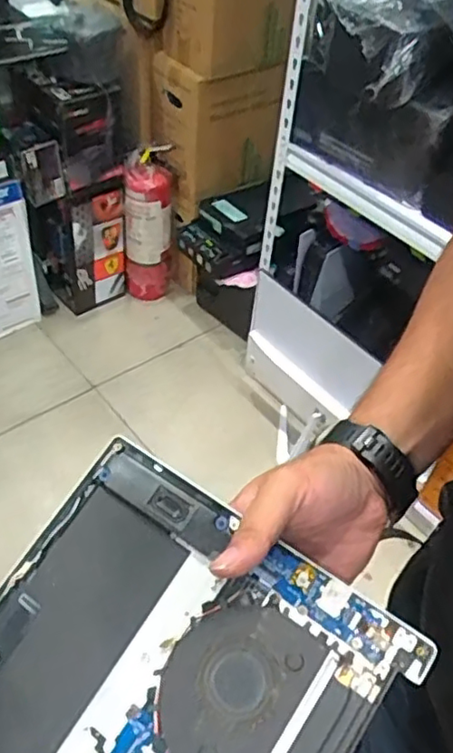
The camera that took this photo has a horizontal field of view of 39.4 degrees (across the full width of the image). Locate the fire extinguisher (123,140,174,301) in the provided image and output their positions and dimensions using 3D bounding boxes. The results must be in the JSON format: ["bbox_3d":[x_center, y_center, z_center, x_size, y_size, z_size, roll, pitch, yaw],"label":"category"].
[{"bbox_3d":[-0.231,-0.427,1.875,0.140,0.485,0.119,-1,47,-7],"label":"fire extinguisher"}]

